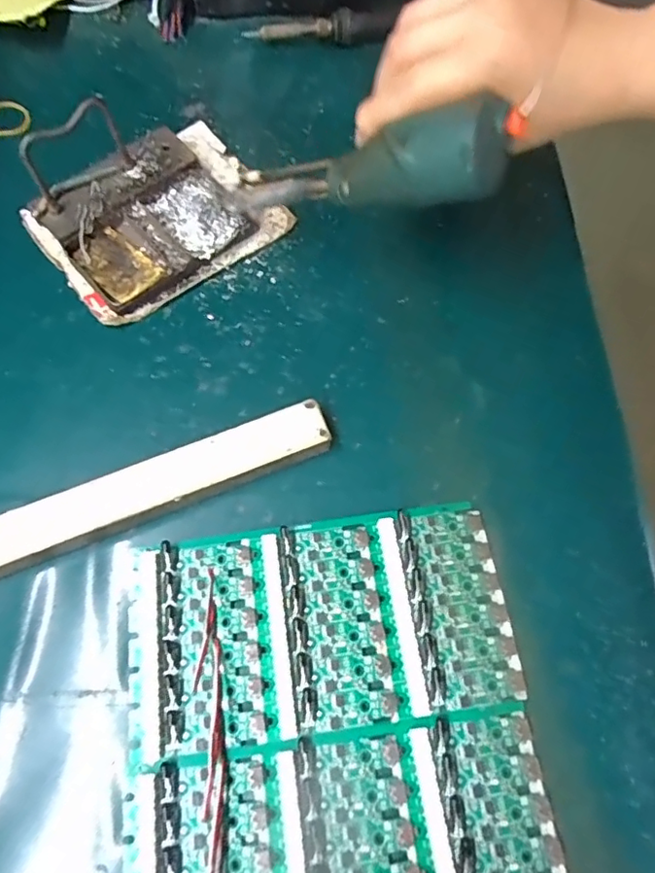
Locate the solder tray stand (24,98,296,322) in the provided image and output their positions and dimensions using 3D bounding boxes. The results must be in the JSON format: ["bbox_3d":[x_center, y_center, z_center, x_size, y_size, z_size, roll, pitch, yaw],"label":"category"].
[{"bbox_3d":[-0.118,-0.160,0.366,0.145,0.046,0.127,-35,72,-15],"label":"solder tray stand"}]

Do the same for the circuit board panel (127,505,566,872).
[{"bbox_3d":[0.009,0.184,0.243,0.185,0.010,0.296,-6,67,-5],"label":"circuit board panel"}]

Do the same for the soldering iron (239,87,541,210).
[{"bbox_3d":[0.015,-0.148,0.308,0.161,0.033,0.041,11,63,38],"label":"soldering iron"}]

